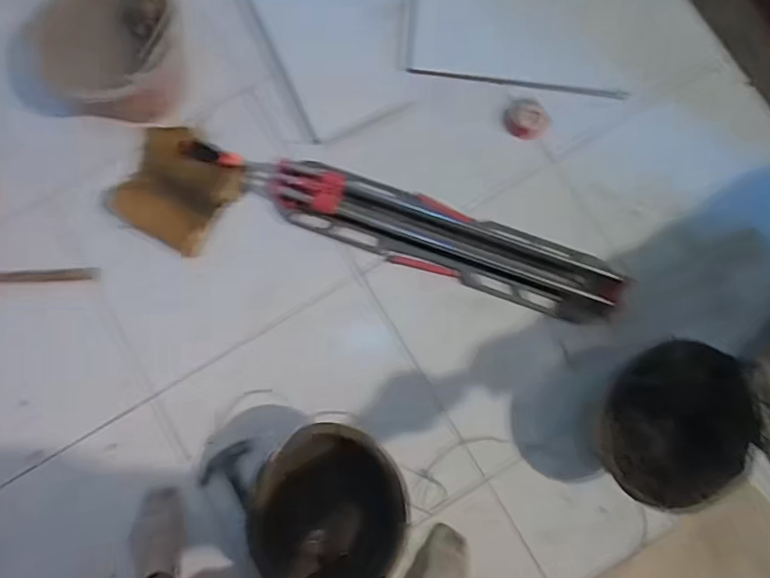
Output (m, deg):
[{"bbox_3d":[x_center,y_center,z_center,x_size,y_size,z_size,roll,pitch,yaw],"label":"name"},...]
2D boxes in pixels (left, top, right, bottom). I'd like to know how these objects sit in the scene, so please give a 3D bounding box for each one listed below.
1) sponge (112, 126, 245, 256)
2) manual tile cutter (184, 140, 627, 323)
[{"bbox_3d":[-0.448,-0.225,1.108,0.242,0.066,0.241,29,81,4],"label":"sponge"},{"bbox_3d":[0.034,-0.135,1.112,0.943,0.093,0.150,22,81,0],"label":"manual tile cutter"}]

